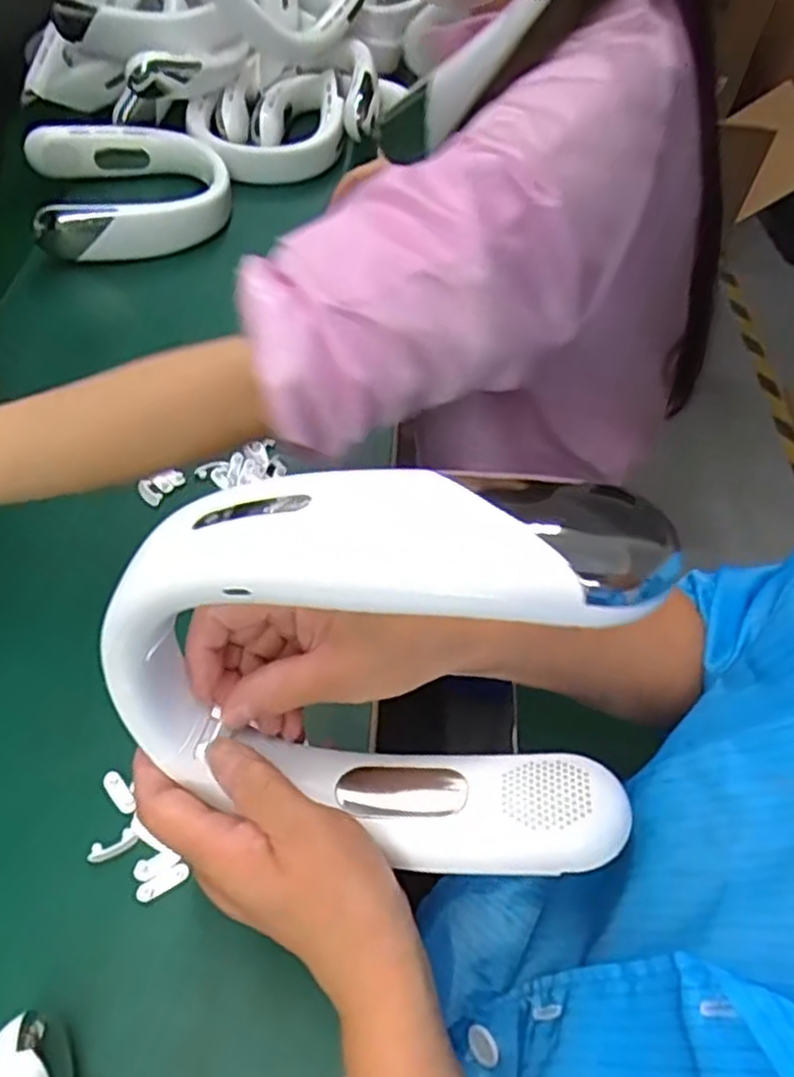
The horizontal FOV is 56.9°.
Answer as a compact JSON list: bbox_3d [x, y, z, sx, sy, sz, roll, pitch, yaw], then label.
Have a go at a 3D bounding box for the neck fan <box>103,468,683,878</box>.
[{"bbox_3d":[-0.002,0.063,0.290,0.204,0.203,0.068,11,34,9],"label":"neck fan"}]

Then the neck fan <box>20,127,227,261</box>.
[{"bbox_3d":[-0.282,-0.371,0.778,0.193,0.062,0.185,-10,54,-12],"label":"neck fan"}]

